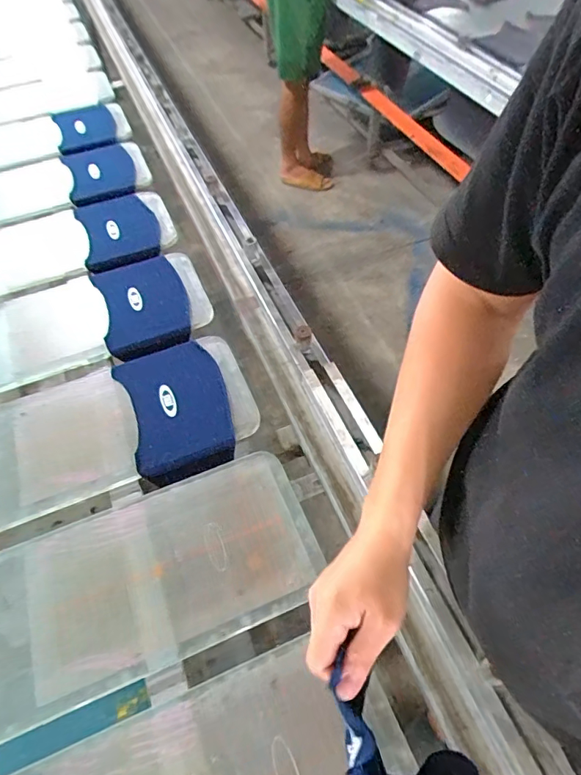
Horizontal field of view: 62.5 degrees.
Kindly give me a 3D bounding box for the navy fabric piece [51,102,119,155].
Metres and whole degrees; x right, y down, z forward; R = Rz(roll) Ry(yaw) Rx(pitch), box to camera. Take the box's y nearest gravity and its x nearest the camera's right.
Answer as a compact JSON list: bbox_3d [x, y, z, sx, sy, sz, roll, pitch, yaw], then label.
[{"bbox_3d":[-0.503,-0.643,1.164,0.134,0.034,0.210,-20,56,-11],"label":"navy fabric piece"}]

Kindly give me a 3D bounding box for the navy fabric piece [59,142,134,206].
[{"bbox_3d":[-0.424,-0.482,1.068,0.146,0.010,0.218,-20,56,-10],"label":"navy fabric piece"}]

